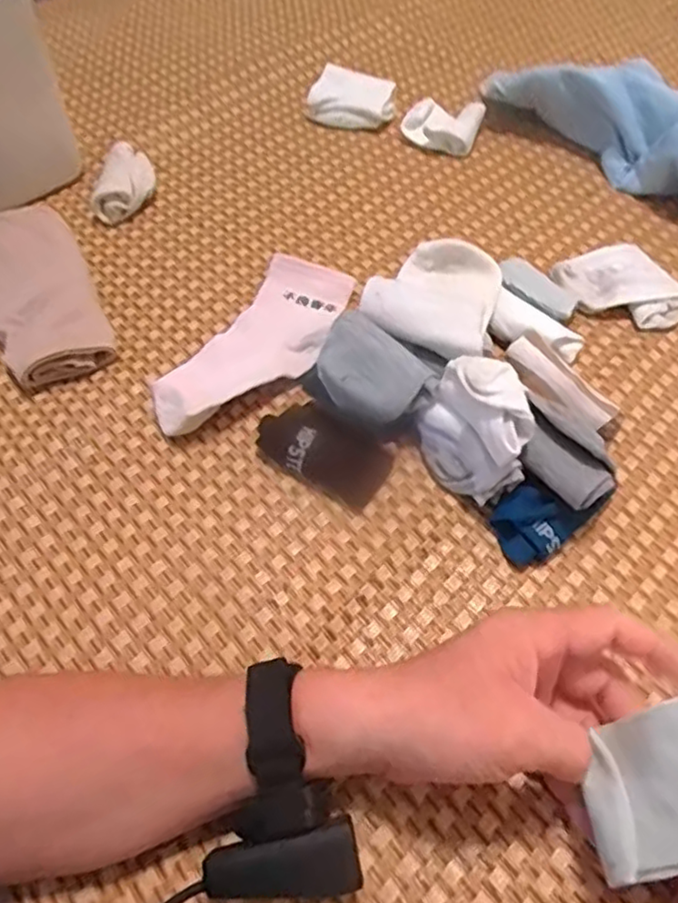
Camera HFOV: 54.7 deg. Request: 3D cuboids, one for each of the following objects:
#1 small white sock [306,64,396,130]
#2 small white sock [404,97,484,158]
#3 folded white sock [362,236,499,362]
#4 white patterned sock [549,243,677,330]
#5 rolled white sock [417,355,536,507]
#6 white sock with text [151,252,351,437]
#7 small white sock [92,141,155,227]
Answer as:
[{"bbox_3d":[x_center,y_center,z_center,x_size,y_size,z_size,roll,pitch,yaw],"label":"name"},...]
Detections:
[{"bbox_3d":[0.013,-0.396,0.734,0.095,0.035,0.067,1,55,3],"label":"small white sock"},{"bbox_3d":[0.114,-0.356,0.712,0.076,0.024,0.080,23,59,17],"label":"small white sock"},{"bbox_3d":[0.079,-0.129,0.526,0.093,0.037,0.150,15,38,12],"label":"folded white sock"},{"bbox_3d":[0.243,-0.139,0.564,0.094,0.015,0.101,-21,57,-13],"label":"white patterned sock"},{"bbox_3d":[0.088,-0.011,0.431,0.067,0.080,0.063,-1,55,1],"label":"rolled white sock"},{"bbox_3d":[-0.062,-0.092,0.525,0.091,0.030,0.215,27,60,19],"label":"white sock with text"},{"bbox_3d":[-0.209,-0.258,0.638,0.041,0.041,0.081,2,55,3],"label":"small white sock"}]

